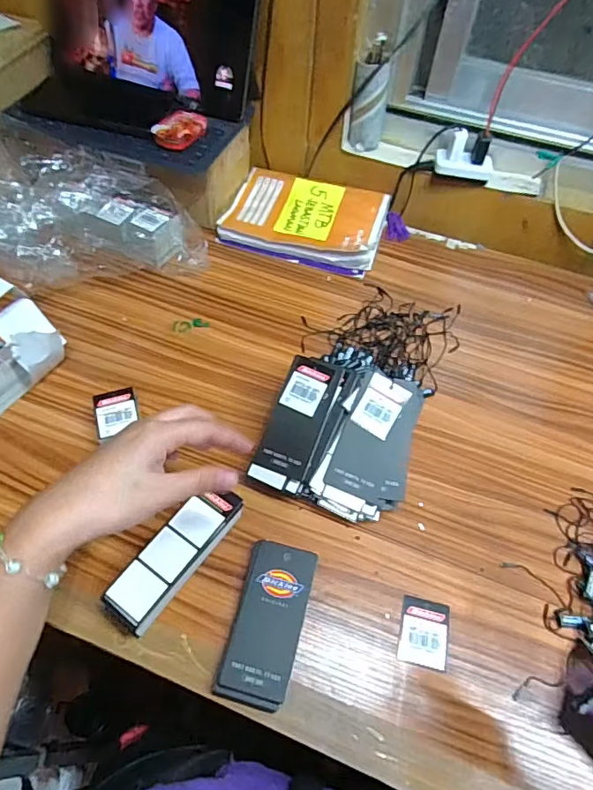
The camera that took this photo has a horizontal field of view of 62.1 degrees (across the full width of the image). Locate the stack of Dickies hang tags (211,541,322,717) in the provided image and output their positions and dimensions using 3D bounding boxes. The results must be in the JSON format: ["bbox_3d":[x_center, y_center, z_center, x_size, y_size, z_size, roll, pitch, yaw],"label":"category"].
[{"bbox_3d":[-0.021,0.174,0.382,0.053,0.014,0.114,13,55,5],"label":"stack of Dickies hang tags"}]

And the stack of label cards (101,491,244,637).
[{"bbox_3d":[-0.095,0.129,0.397,0.042,0.031,0.122,31,58,17],"label":"stack of label cards"}]

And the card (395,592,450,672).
[{"bbox_3d":[0.101,0.188,0.389,0.039,0.004,0.049,13,55,5],"label":"card"}]

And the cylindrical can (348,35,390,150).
[{"bbox_3d":[0.094,-0.376,0.625,0.044,0.113,0.043,23,56,12],"label":"cylindrical can"}]

